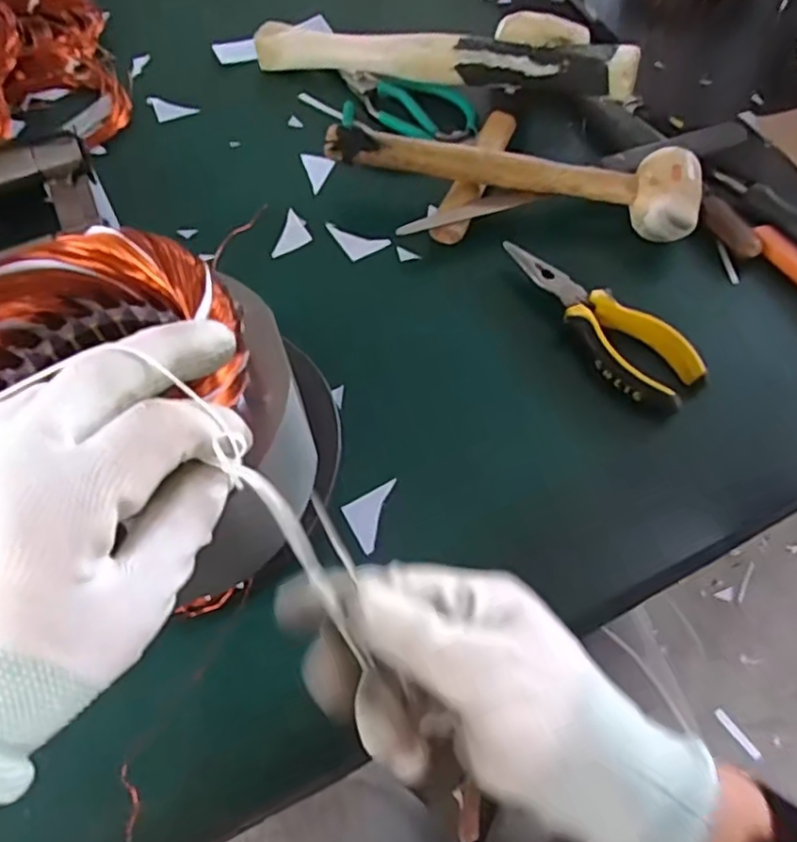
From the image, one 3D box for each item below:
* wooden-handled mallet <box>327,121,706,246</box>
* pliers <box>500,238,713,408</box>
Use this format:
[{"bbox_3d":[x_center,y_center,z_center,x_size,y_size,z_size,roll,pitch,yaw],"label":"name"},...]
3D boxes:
[{"bbox_3d":[0.082,-0.183,0.483,0.267,0.055,0.059,16,62,8],"label":"wooden-handled mallet"},{"bbox_3d":[0.131,-0.067,0.430,0.053,0.022,0.149,-32,66,-17],"label":"pliers"}]

